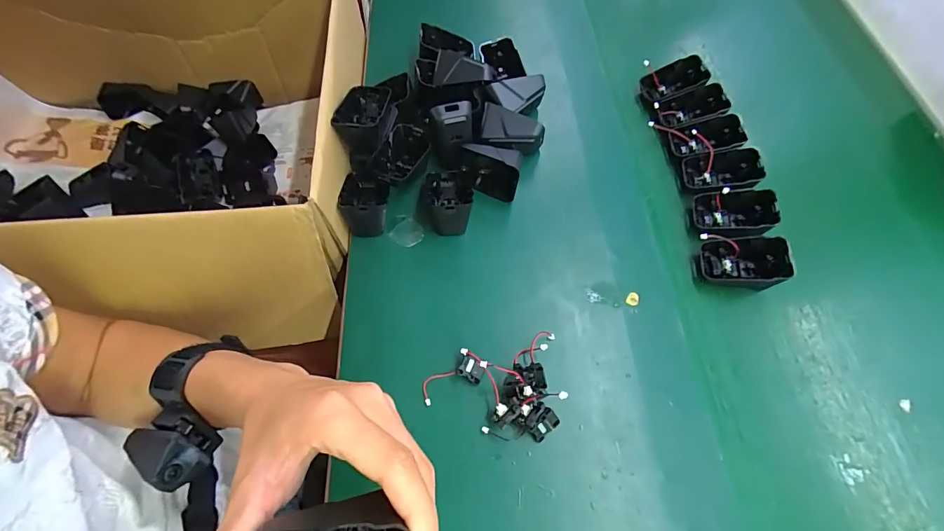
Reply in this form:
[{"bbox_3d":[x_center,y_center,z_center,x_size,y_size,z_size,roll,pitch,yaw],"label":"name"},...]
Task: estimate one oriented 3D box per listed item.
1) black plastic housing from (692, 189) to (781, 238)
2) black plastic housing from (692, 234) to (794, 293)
[{"bbox_3d":[0.252,-0.049,0.393,0.063,0.042,0.050,8,63,1],"label":"black plastic housing"},{"bbox_3d":[0.247,-0.003,0.372,0.061,0.045,0.043,10,63,2],"label":"black plastic housing"}]

